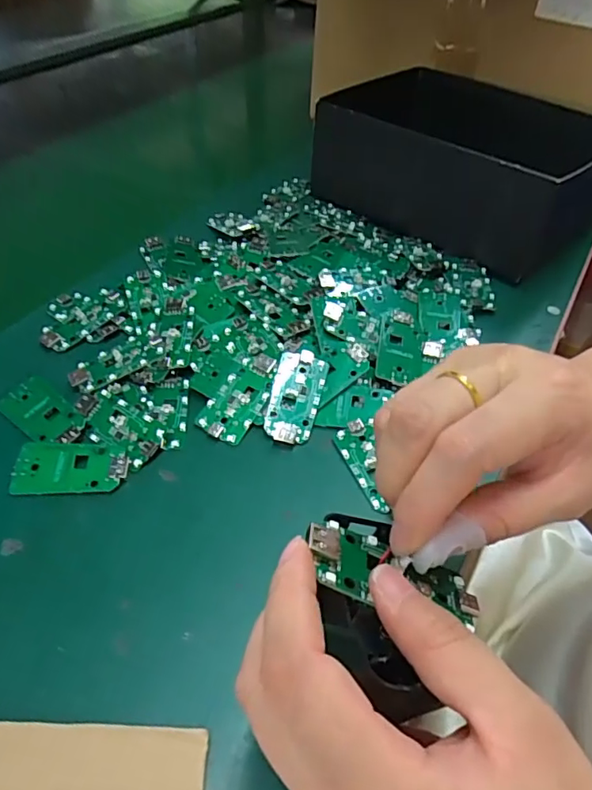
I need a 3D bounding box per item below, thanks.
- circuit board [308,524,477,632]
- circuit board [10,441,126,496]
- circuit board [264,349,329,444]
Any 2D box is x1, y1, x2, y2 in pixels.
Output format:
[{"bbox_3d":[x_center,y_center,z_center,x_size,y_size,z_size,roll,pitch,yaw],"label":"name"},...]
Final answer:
[{"bbox_3d":[0.033,0.062,0.186,0.063,0.009,0.028,20,46,-11],"label":"circuit board"},{"bbox_3d":[-0.129,0.041,0.305,0.062,0.007,0.031,-3,46,-2],"label":"circuit board"},{"bbox_3d":[0.000,0.001,0.340,0.031,0.008,0.062,10,64,10],"label":"circuit board"}]

